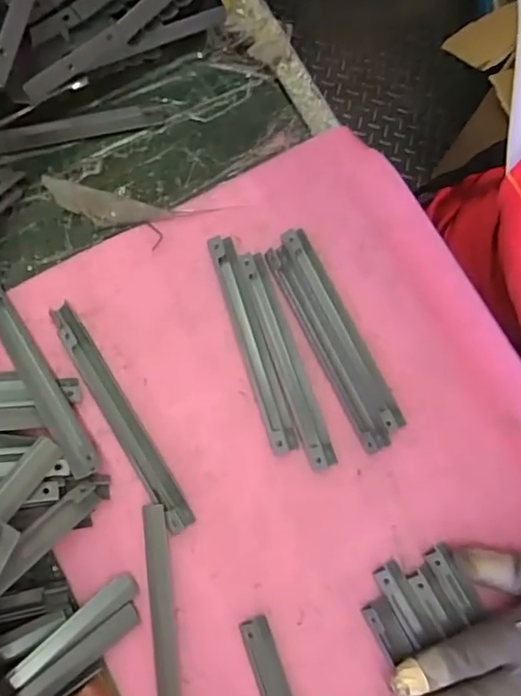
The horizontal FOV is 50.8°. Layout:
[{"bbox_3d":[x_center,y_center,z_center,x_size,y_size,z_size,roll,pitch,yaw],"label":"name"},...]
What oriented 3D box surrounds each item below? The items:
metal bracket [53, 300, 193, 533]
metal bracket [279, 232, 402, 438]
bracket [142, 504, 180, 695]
[{"bbox_3d":[-0.090,0.042,0.347,0.018,0.008,0.159,-32,81,-7],"label":"metal bracket"},{"bbox_3d":[0.054,-0.014,0.359,0.018,0.005,0.144,-27,81,-6],"label":"metal bracket"},{"bbox_3d":[-0.058,0.168,0.326,0.014,0.013,0.145,-7,79,-2],"label":"bracket"}]

